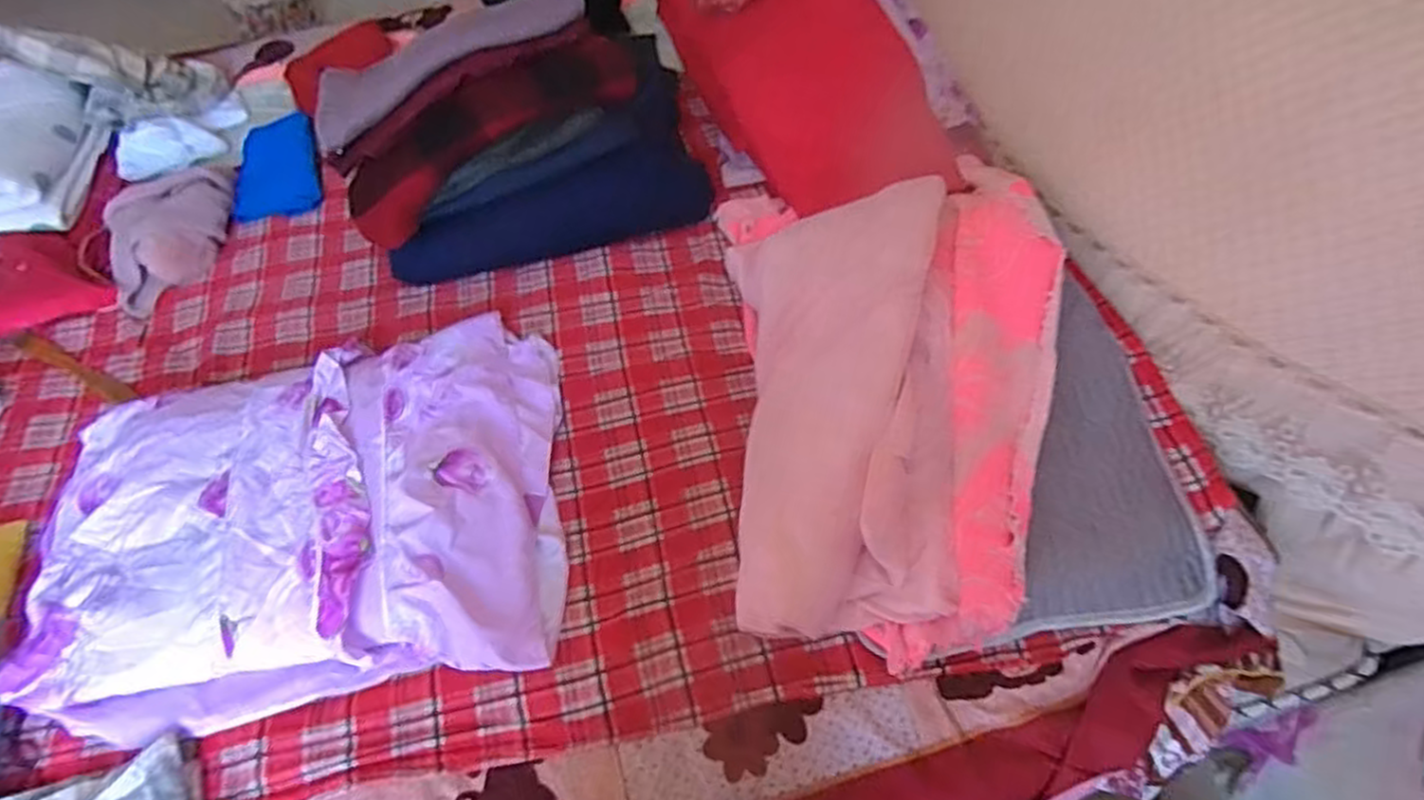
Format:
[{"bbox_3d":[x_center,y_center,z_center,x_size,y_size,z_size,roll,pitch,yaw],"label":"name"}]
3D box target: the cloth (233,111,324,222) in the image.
[{"bbox_3d":[-0.902,-0.491,1.566,0.174,0.024,0.287,-12,59,-6],"label":"cloth"}]

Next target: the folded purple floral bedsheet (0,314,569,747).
[{"bbox_3d":[-0.582,0.144,1.066,0.716,0.089,0.556,-9,59,-4],"label":"folded purple floral bedsheet"}]

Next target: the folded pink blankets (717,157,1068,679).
[{"bbox_3d":[0.259,-0.047,1.109,0.470,0.153,0.783,4,59,4],"label":"folded pink blankets"}]

